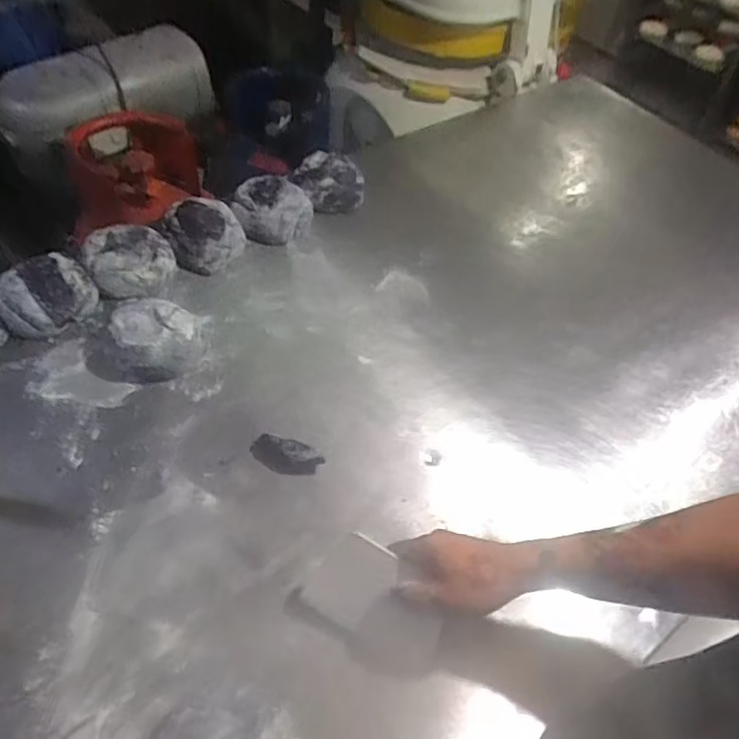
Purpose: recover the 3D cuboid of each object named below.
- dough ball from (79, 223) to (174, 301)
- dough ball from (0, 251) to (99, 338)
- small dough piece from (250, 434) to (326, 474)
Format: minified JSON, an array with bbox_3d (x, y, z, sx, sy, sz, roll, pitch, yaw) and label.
[{"bbox_3d":[-0.335,-0.155,0.838,0.117,0.045,0.110,3,52,-4],"label":"dough ball"},{"bbox_3d":[-0.429,-0.099,0.794,0.106,0.049,0.120,38,58,21],"label":"dough ball"},{"bbox_3d":[-0.096,0.097,0.681,0.082,0.025,0.033,22,54,11],"label":"small dough piece"}]

